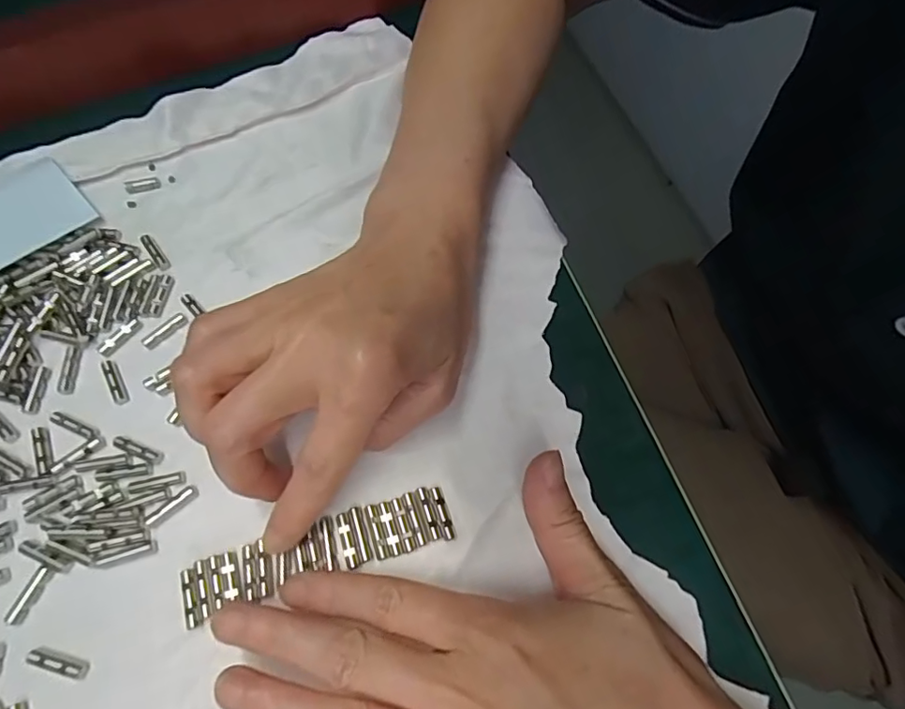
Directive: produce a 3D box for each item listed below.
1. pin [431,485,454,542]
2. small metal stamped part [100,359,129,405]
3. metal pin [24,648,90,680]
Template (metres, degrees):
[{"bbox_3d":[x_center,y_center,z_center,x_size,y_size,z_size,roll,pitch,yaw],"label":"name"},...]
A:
[{"bbox_3d":[-0.004,0.059,0.207,0.004,0.004,0.020,-17,67,-8],"label":"pin"},{"bbox_3d":[-0.142,0.011,0.229,0.006,0.004,0.021,-27,69,-12],"label":"small metal stamped part"},{"bbox_3d":[-0.136,0.106,0.189,0.021,0.004,0.005,14,66,5],"label":"metal pin"}]

